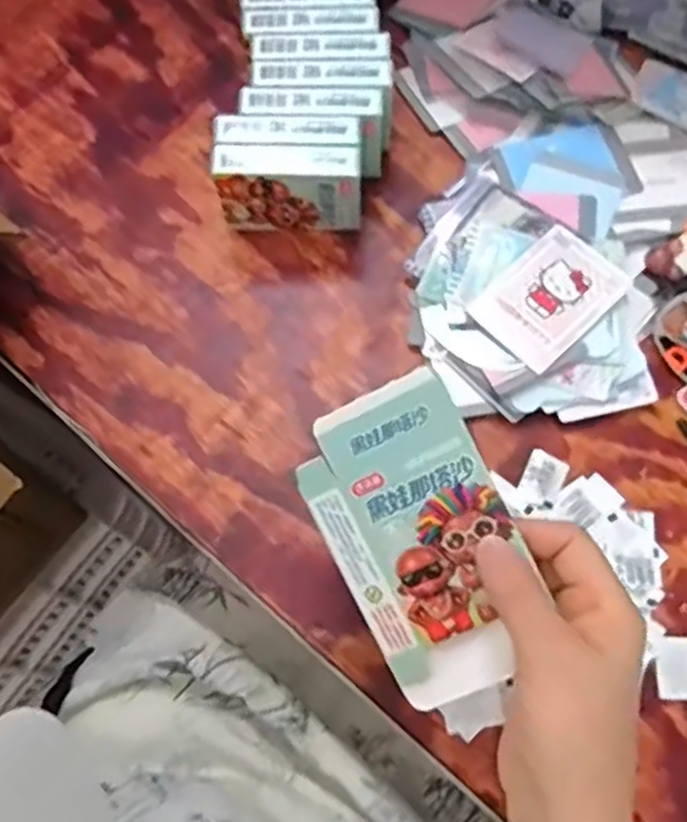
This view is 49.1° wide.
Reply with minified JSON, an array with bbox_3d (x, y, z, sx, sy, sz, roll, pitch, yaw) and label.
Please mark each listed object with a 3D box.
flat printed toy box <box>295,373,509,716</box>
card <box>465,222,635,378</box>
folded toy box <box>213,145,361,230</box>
[{"bbox_3d":[0.037,0.062,0.349,0.082,0.004,0.145,-26,93,15],"label":"flat printed toy box"},{"bbox_3d":[0.131,-0.073,0.475,0.090,0.005,0.062,-43,76,-10],"label":"card"},{"bbox_3d":[-0.034,-0.143,0.491,0.088,0.070,0.022,1,69,2],"label":"folded toy box"}]

